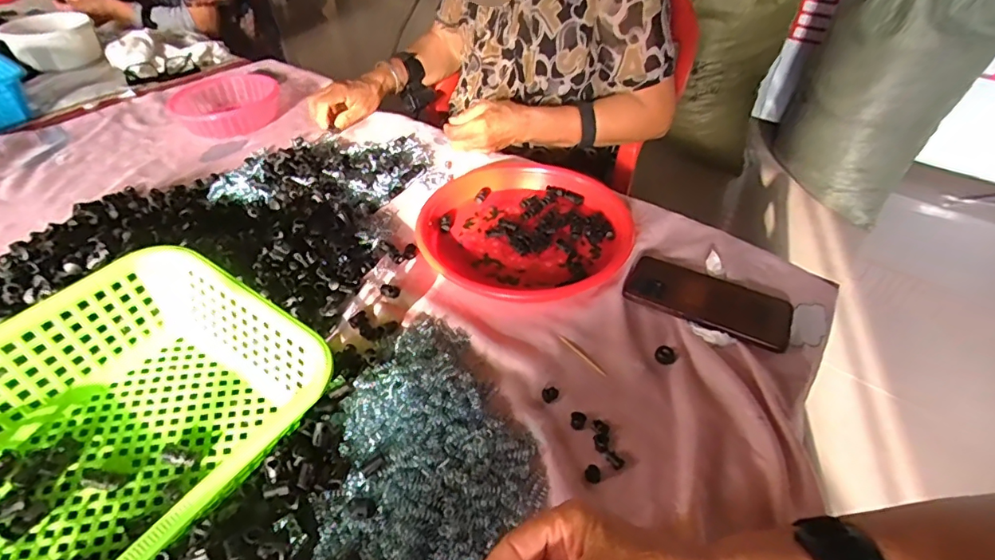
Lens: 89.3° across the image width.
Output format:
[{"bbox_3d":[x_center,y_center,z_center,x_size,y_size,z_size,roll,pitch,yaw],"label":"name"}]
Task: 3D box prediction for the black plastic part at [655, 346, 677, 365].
[{"bbox_3d":[0.163,0.072,0.487,0.019,0.009,0.017,14,45,14],"label":"black plastic part"}]

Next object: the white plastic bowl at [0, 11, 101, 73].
[{"bbox_3d":[-0.940,-0.505,1.063,0.162,0.067,0.169,-30,51,-28],"label":"white plastic bowl"}]

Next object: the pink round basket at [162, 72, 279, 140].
[{"bbox_3d":[-0.471,-0.309,0.876,0.157,0.045,0.177,-32,52,-29],"label":"pink round basket"}]

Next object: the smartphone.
[{"bbox_3d":[0.223,0.019,0.536,0.166,0.014,0.085,20,47,20],"label":"smartphone"}]

